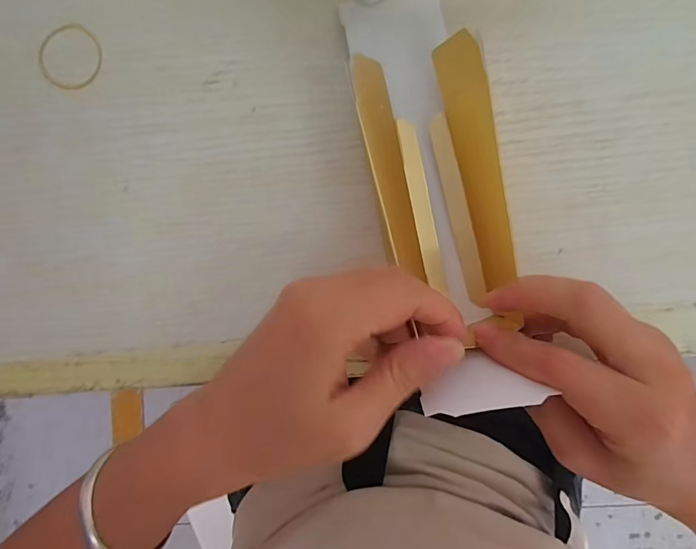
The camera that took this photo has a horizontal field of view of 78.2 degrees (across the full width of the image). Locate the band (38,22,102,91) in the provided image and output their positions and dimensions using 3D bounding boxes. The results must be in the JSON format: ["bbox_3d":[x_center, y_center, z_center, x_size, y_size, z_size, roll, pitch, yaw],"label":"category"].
[{"bbox_3d":[-0.152,-0.120,0.236,0.038,0.004,0.037,24,85,5],"label":"band"}]

